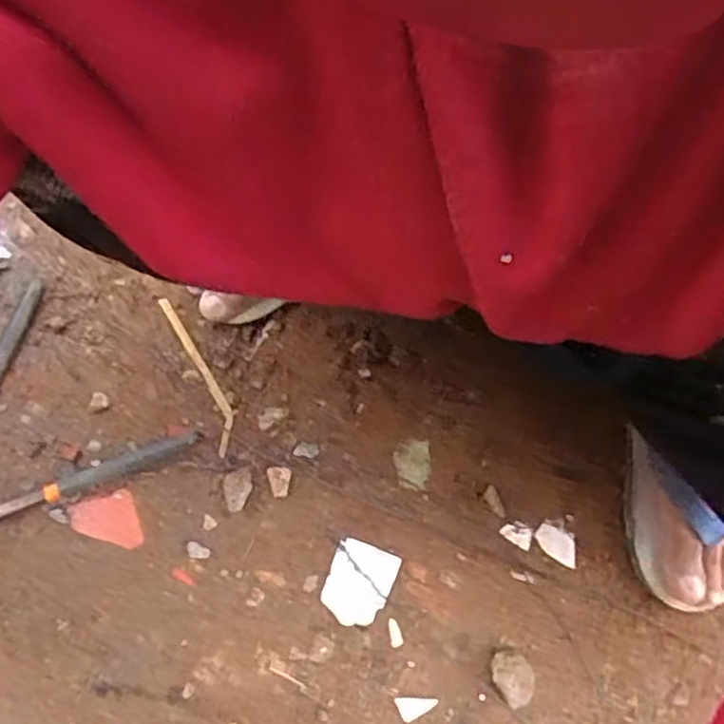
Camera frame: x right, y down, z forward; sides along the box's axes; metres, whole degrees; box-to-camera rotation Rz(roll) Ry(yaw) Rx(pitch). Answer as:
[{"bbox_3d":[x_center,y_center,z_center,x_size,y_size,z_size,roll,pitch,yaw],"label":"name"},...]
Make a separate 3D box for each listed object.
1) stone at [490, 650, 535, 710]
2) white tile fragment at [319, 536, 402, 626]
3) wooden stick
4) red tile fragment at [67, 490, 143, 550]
[{"bbox_3d":[0.112,0.233,0.536,0.027,0.015,0.038,-34,76,-9],"label":"stone"},{"bbox_3d":[-0.003,0.174,0.566,0.049,0.004,0.060,19,74,6],"label":"white tile fragment"},{"bbox_3d":[-0.136,0.007,0.606,0.021,0.004,0.147,-24,74,-7],"label":"wooden stick"},{"bbox_3d":[-0.204,0.129,0.575,0.049,0.004,0.047,-20,74,-6],"label":"red tile fragment"}]

